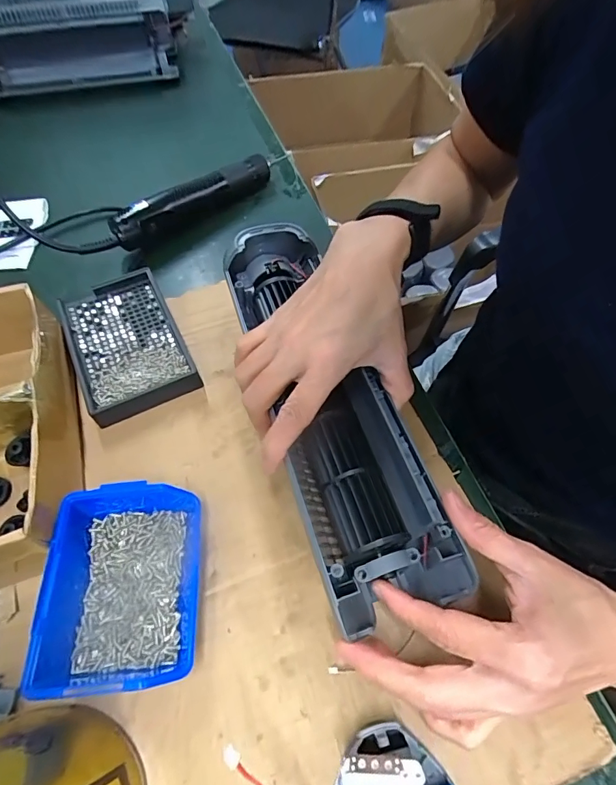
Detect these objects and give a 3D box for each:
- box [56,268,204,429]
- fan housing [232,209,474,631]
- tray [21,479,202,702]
[{"bbox_3d":[-0.163,-0.044,0.380,0.089,0.028,0.137,-25,61,-13],"label":"box"},{"bbox_3d":[0.010,0.003,0.311,0.086,0.061,0.300,-16,62,-12],"label":"fan housing"},{"bbox_3d":[-0.114,0.119,0.261,0.086,0.044,0.109,-4,59,-1],"label":"tray"}]

